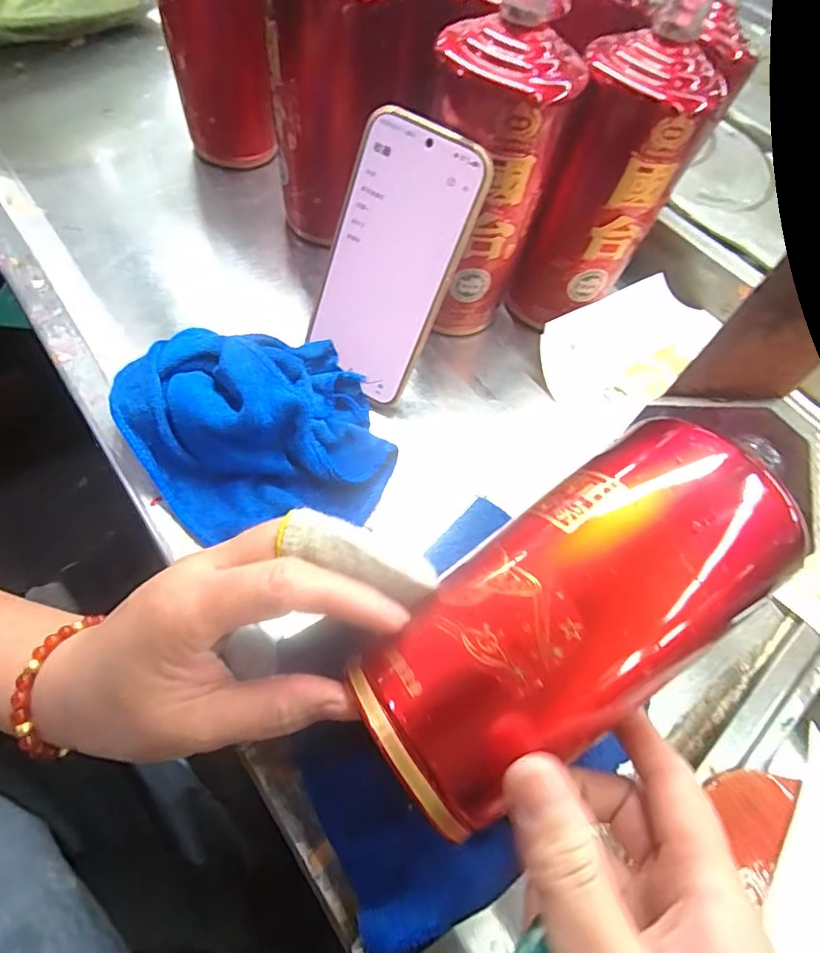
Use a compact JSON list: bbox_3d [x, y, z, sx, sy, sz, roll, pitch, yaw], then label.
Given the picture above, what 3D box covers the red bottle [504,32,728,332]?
[{"bbox_3d":[0.123,-0.173,0.336,0.077,0.179,0.061,26,61,8],"label":"red bottle"}]

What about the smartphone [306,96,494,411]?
[{"bbox_3d":[-0.013,-0.123,0.309,0.075,0.153,0.014,30,32,11],"label":"smartphone"}]

